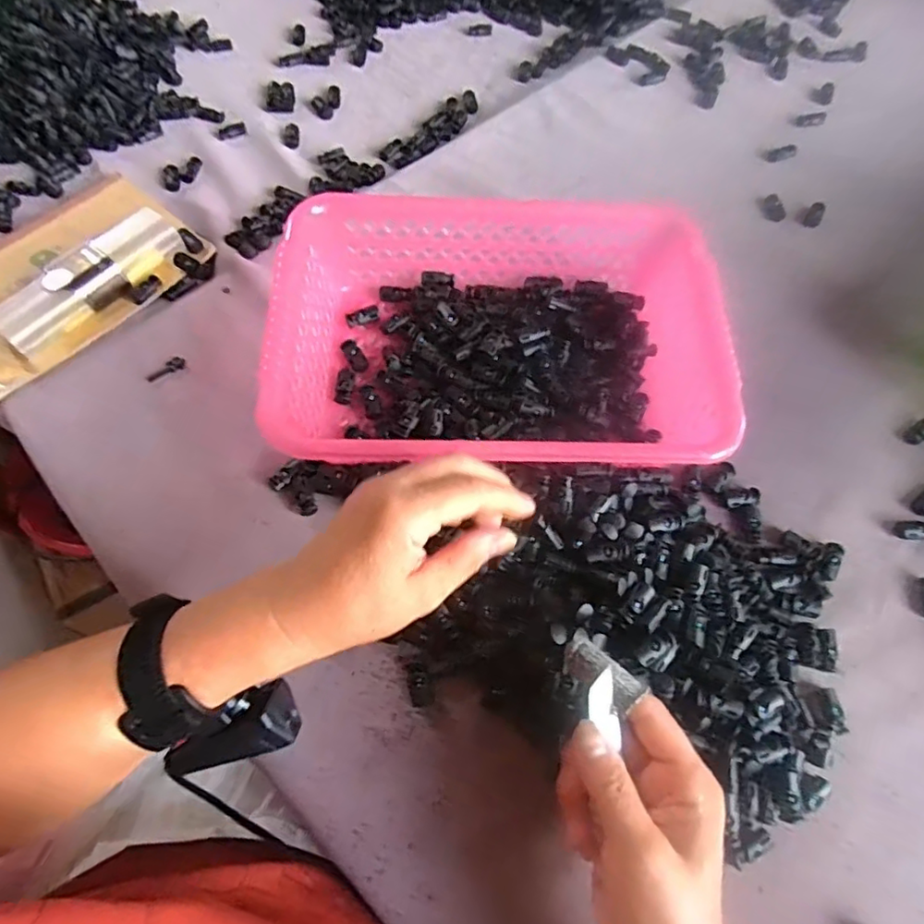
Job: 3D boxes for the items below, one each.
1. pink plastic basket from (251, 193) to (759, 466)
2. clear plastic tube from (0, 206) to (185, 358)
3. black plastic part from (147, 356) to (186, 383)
[{"bbox_3d":[0.025,-0.084,0.436,0.306,0.081,0.213,1,63,-3],"label":"pink plastic basket"},{"bbox_3d":[-0.292,-0.142,0.473,0.049,0.039,0.152,40,68,16],"label":"clear plastic tube"},{"bbox_3d":[-0.225,-0.070,0.453,0.013,0.004,0.029,35,67,14],"label":"black plastic part"}]

